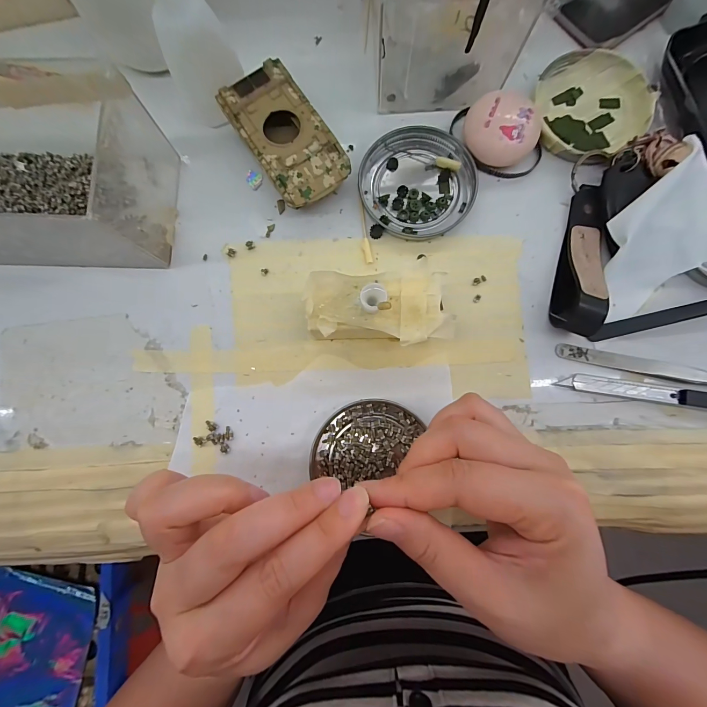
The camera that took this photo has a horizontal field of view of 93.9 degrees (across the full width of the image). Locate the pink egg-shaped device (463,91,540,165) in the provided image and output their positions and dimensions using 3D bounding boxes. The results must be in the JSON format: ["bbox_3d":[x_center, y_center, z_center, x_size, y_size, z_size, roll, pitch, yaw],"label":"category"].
[{"bbox_3d":[0.098,-0.147,0.223,0.049,0.025,0.038,30,85,5],"label":"pink egg-shaped device"}]

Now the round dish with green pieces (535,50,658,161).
[{"bbox_3d":[0.168,-0.172,0.231,0.073,0.012,0.078,0,83,2],"label":"round dish with green pieces"}]

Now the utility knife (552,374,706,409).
[{"bbox_3d":[0.203,0.027,0.207,0.138,0.007,0.011,8,83,3],"label":"utility knife"}]

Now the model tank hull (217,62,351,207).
[{"bbox_3d":[-0.045,-0.143,0.227,0.050,0.024,0.095,-33,83,-3],"label":"model tank hull"}]

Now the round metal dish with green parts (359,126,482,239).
[{"bbox_3d":[0.044,-0.118,0.229,0.076,0.009,0.075,0,84,2],"label":"round metal dish with green parts"}]

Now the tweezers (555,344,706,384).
[{"bbox_3d":[0.190,0.009,0.208,0.112,0.013,0.010,13,83,3],"label":"tweezers"}]

